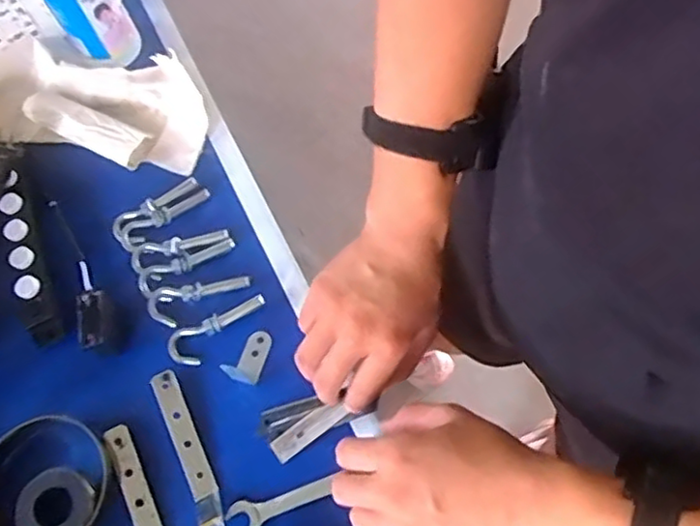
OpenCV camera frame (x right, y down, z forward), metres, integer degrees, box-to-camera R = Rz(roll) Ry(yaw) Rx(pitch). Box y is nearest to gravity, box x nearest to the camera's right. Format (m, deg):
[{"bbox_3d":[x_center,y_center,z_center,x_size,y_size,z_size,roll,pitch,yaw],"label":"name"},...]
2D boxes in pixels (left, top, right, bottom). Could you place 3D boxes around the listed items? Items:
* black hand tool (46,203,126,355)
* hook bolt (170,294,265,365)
[{"bbox_3d":[-0.227,0.005,0.569,0.029,0.027,0.165,-22,65,-8],"label":"black hand tool"},{"bbox_3d":[-0.113,0.049,0.553,0.084,0.011,0.034,-42,69,-17],"label":"hook bolt"}]

